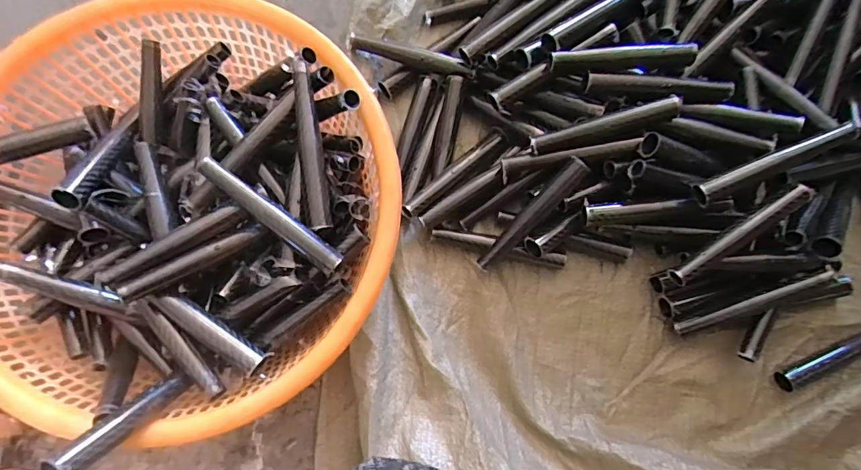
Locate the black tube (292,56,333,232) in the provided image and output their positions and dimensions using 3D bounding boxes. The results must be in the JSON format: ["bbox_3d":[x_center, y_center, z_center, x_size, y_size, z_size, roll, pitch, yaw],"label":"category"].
[{"bbox_3d":[-0.110,-0.084,0.428,0.020,0.026,0.156,-7,80,-2],"label":"black tube"}]

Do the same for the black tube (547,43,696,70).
[{"bbox_3d":[0.197,-0.182,0.473,0.150,0.016,0.020,-5,82,-4],"label":"black tube"}]

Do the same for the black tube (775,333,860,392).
[{"bbox_3d":[0.443,0.130,0.500,0.151,0.019,0.023,-23,81,-5],"label":"black tube"}]

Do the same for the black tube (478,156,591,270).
[{"bbox_3d":[0.105,-0.020,0.479,0.023,0.016,0.145,44,104,6],"label":"black tube"}]

